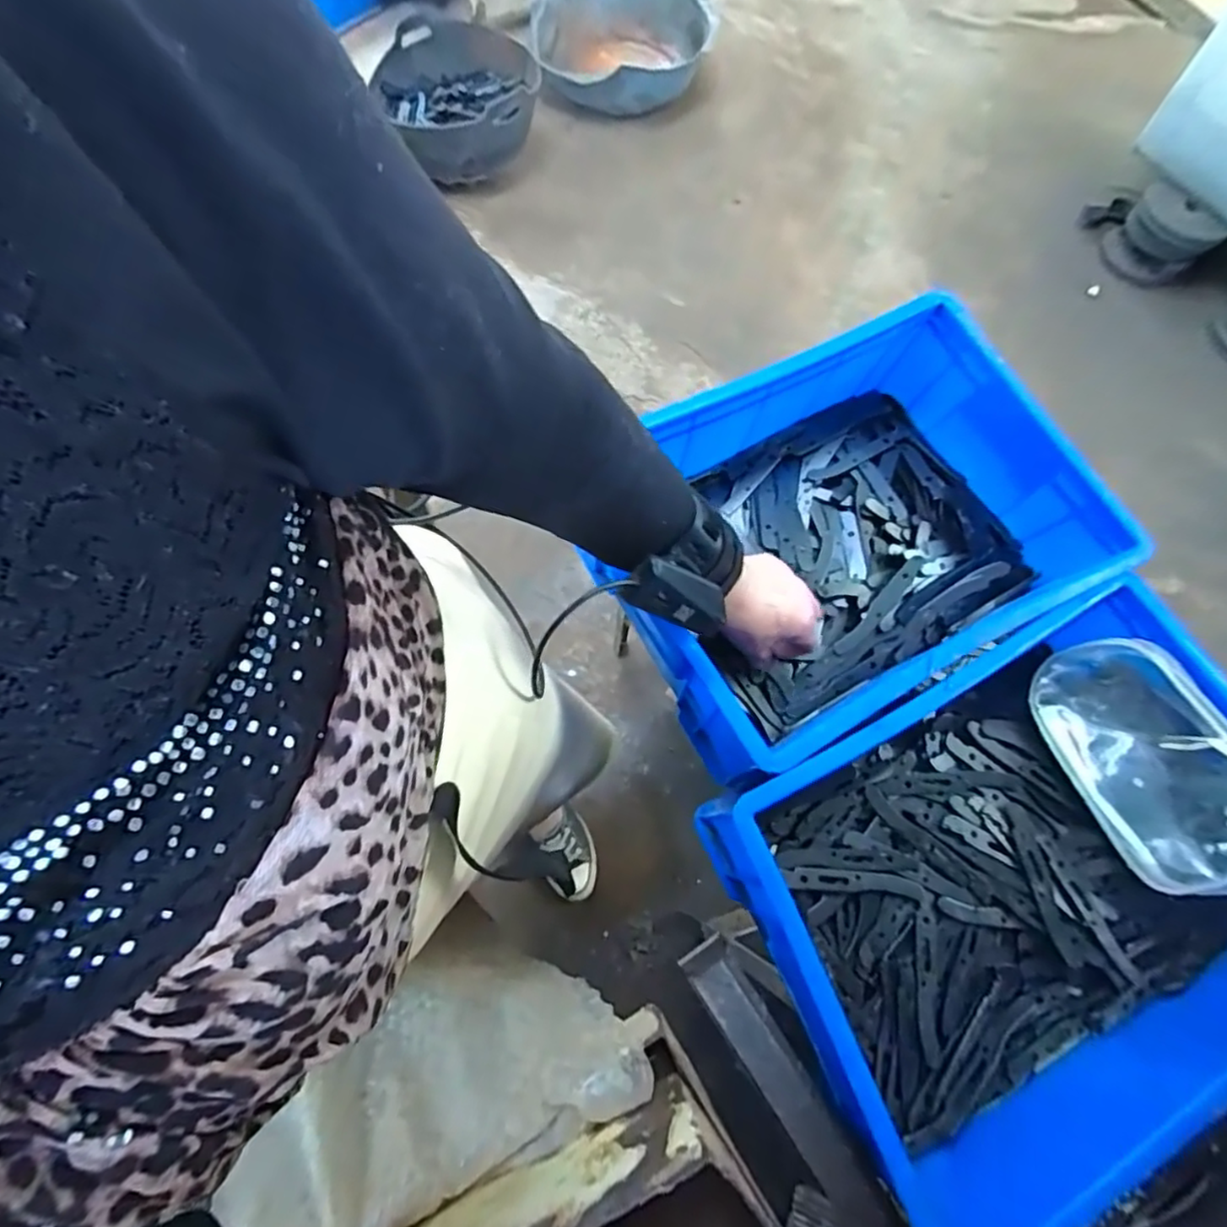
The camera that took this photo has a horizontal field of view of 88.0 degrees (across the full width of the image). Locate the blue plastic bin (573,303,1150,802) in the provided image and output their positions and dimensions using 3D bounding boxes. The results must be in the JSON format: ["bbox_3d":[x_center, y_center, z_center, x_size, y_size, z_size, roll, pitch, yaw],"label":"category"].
[{"bbox_3d":[0.209,-0.072,0.570,0.399,0.133,0.294,-28,74,-9],"label":"blue plastic bin"}]

